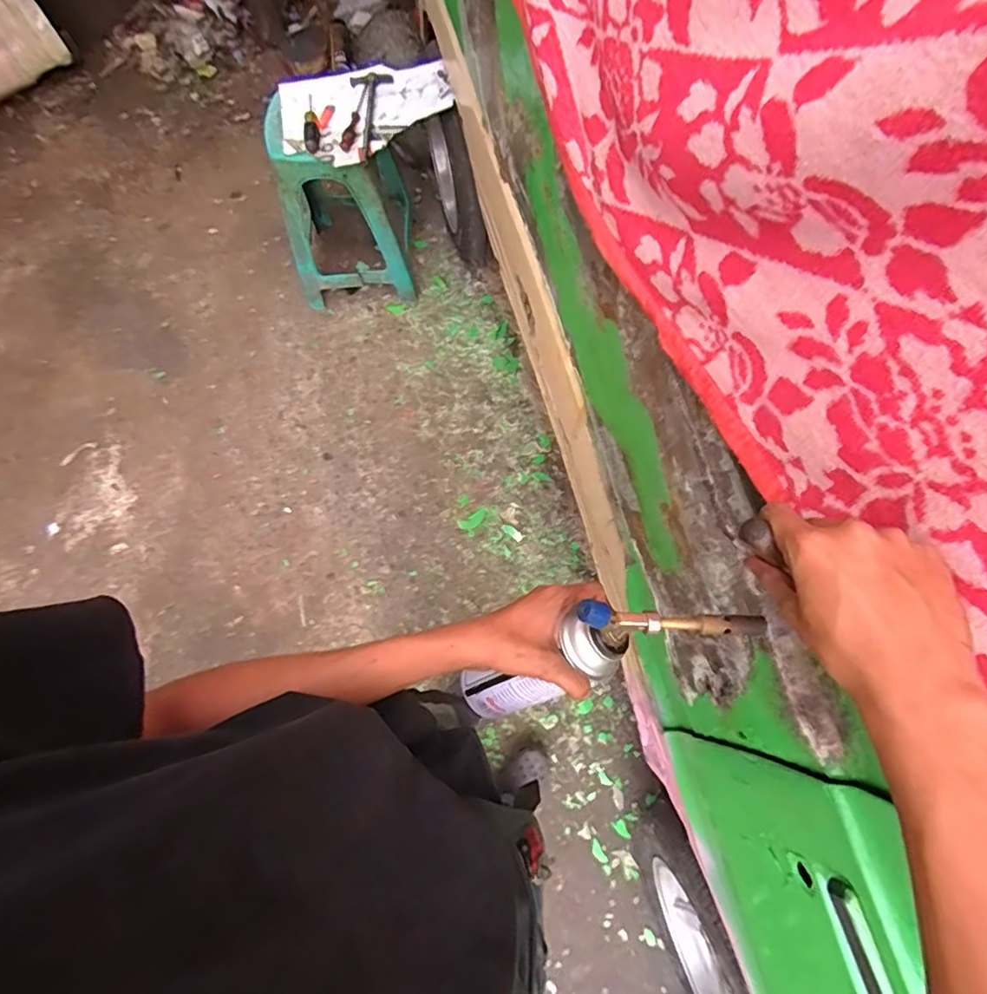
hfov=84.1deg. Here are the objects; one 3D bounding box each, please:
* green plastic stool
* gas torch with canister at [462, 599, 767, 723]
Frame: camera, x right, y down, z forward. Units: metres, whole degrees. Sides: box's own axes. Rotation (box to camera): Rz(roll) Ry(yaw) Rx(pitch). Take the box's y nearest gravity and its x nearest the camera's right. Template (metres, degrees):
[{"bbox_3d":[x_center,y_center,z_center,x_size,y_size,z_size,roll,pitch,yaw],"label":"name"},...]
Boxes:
[{"bbox_3d":[-0.413,-0.796,1.505,0.328,0.488,0.322,-10,70,-1],"label":"green plastic stool"},{"bbox_3d":[0.072,0.140,0.468,0.270,0.097,0.070,-35,73,30],"label":"gas torch with canister"}]

